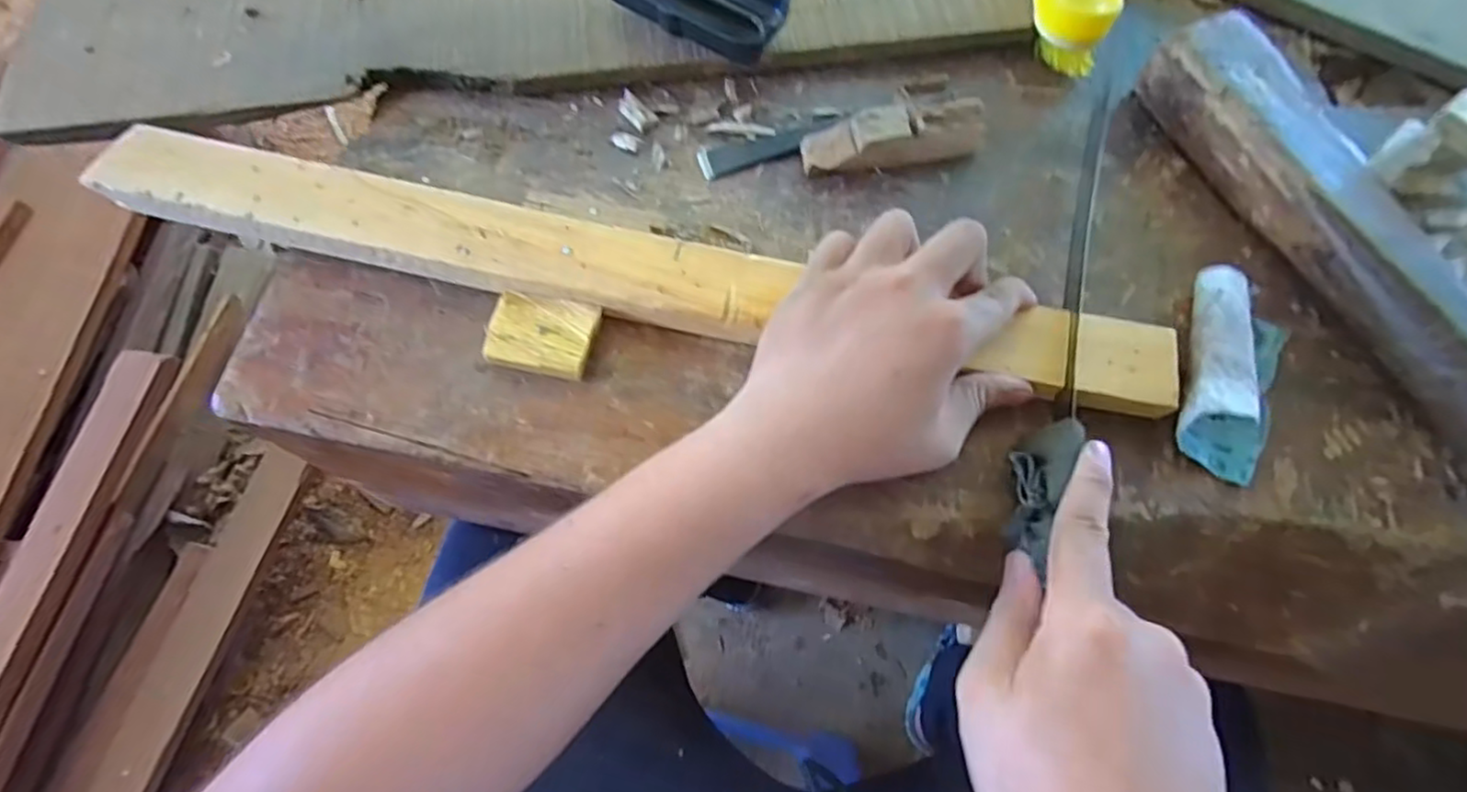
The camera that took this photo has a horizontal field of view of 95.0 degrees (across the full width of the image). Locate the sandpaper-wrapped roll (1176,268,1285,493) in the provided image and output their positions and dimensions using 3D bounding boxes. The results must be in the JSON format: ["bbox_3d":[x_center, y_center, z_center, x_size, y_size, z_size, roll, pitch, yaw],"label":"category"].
[{"bbox_3d":[0.238,-0.015,0.320,0.055,0.035,0.097,22,71,8],"label":"sandpaper-wrapped roll"}]

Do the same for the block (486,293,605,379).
[{"bbox_3d":[-0.093,-0.029,0.333,0.050,0.015,0.037,9,70,3],"label":"block"}]

